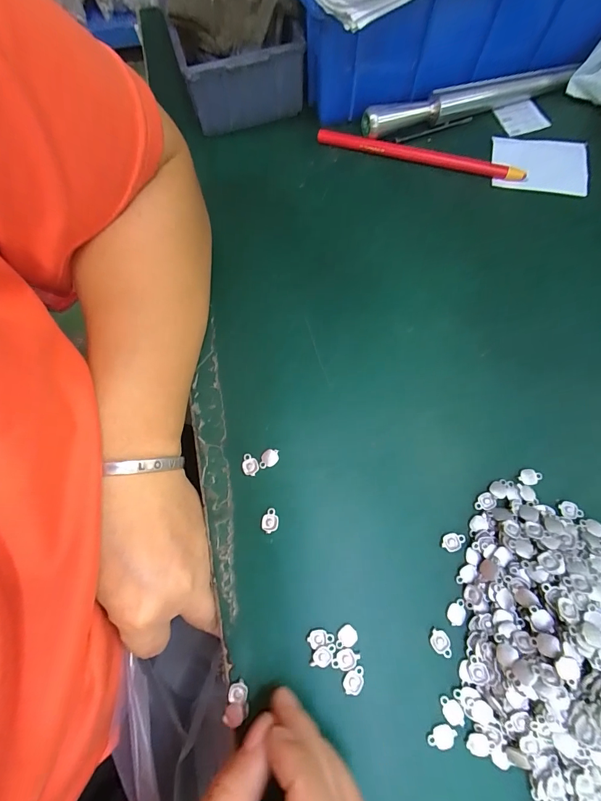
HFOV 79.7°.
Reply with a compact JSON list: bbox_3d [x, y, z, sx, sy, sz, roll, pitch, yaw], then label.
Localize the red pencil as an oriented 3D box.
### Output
[{"bbox_3d":[0.097,-0.203,0.298,0.167,0.010,0.012,16,74,7],"label":"red pencil"}]

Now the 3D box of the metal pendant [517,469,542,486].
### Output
[{"bbox_3d":[0.142,0.047,0.221,0.015,0.004,0.010,-3,73,1],"label":"metal pendant"}]

